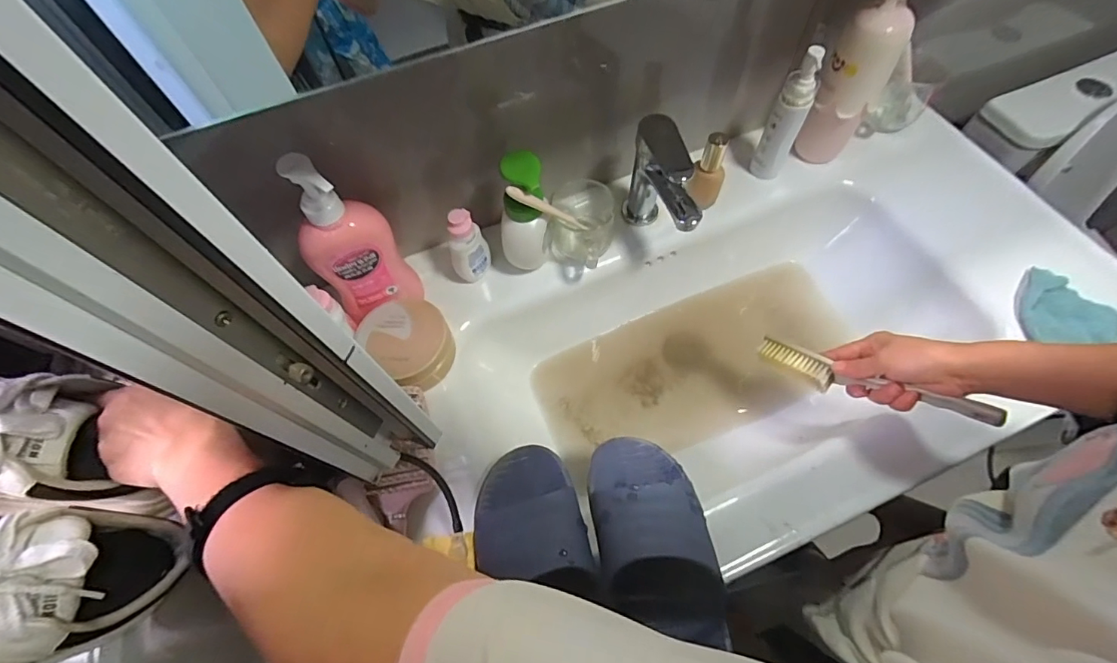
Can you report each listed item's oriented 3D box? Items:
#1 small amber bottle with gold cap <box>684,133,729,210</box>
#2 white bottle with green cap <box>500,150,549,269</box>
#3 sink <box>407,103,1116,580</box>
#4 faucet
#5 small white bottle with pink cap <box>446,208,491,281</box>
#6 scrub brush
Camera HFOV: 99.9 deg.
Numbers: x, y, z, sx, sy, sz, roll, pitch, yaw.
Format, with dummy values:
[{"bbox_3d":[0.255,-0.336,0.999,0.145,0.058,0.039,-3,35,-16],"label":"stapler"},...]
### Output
[{"bbox_3d":[0.194,-0.208,0.613,0.032,0.110,0.039,-38,66,-15],"label":"small amber bottle with gold cap"},{"bbox_3d":[-0.042,-0.134,0.569,0.061,0.170,0.050,-7,62,0],"label":"white bottle with green cap"},{"bbox_3d":[0.254,0.010,0.634,0.815,0.143,0.463,-17,62,-5],"label":"sink"},{"bbox_3d":[0.129,-0.172,0.583,0.045,0.153,0.149,-27,64,-11],"label":"faucet"},{"bbox_3d":[-0.113,-0.103,0.587,0.028,0.113,0.039,17,65,12],"label":"small white bottle with pink cap"},{"bbox_3d":[0.319,0.053,0.494,0.221,0.026,0.035,20,62,43],"label":"scrub brush"}]

